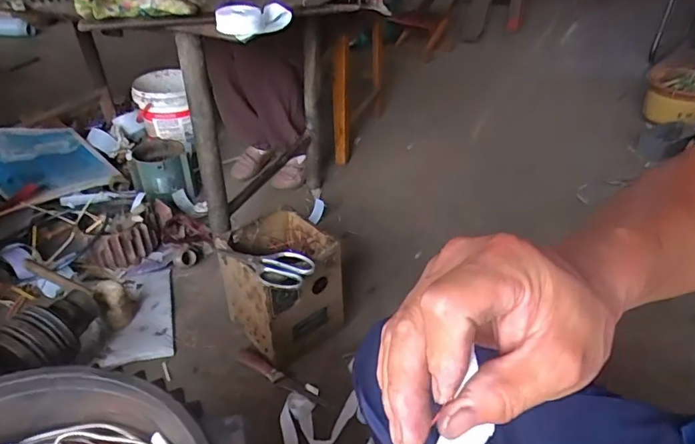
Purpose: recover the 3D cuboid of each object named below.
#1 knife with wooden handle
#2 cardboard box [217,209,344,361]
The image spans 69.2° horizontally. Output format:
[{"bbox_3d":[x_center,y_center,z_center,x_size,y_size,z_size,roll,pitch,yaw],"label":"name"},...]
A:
[{"bbox_3d":[-0.139,0.317,1.026,0.213,0.013,0.031,22,41,27],"label":"knife with wooden handle"},{"bbox_3d":[-0.147,0.134,1.083,0.233,0.238,0.202,25,43,31],"label":"cardboard box"}]

